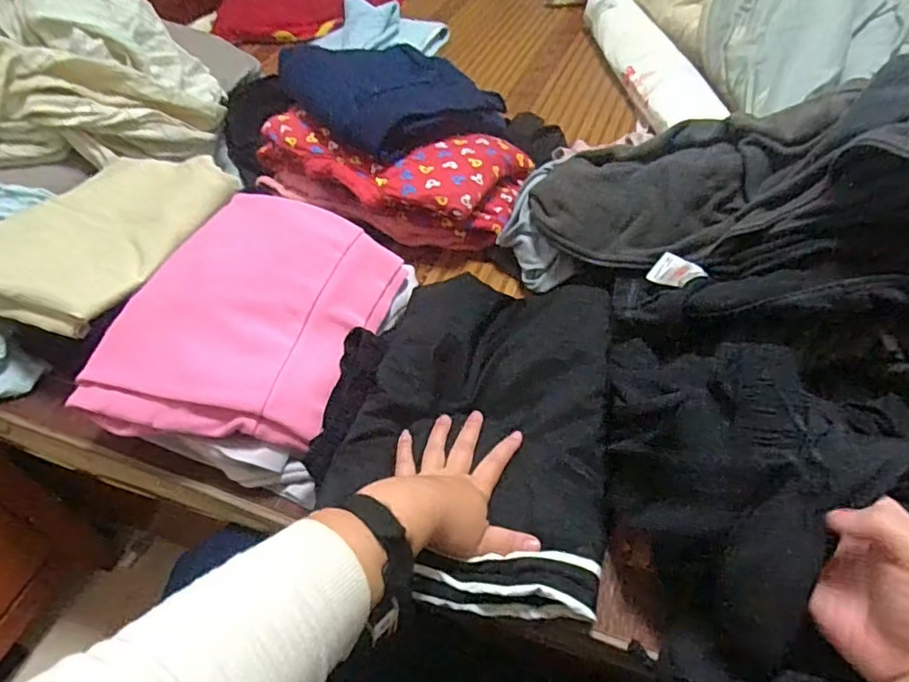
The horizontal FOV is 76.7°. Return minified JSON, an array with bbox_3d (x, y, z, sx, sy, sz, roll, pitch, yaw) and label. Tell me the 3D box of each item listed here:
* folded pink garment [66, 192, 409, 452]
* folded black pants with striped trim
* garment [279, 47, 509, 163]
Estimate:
[{"bbox_3d":[-0.207,-0.026,0.589,0.224,0.091,0.285,12,50,17],"label":"folded pink garment"},{"bbox_3d":[0.028,0.068,0.538,0.232,0.079,0.321,7,48,12],"label":"folded black pants with striped trim"},{"bbox_3d":[-0.084,-0.346,0.807,0.235,0.123,0.234,-29,51,-19],"label":"garment"}]

